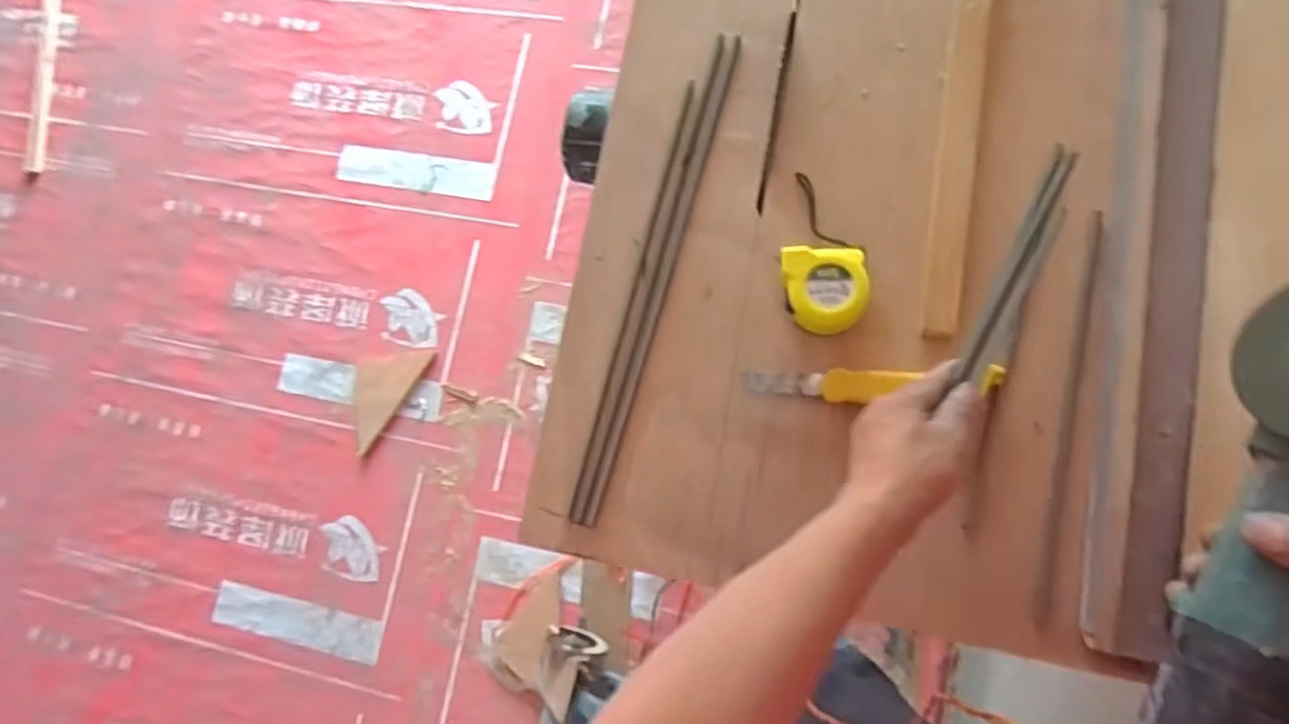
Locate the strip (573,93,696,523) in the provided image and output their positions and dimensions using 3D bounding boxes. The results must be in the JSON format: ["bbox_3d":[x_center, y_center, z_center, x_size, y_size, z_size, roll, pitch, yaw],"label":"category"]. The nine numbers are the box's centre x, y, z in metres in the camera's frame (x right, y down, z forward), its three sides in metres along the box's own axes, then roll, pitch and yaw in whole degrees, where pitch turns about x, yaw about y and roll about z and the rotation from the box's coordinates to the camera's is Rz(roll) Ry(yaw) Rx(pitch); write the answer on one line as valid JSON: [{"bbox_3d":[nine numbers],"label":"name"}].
[{"bbox_3d":[-0.009,-0.061,0.650,0.011,0.007,0.404,14,83,10],"label":"strip"}]

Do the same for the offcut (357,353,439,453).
[{"bbox_3d":[-0.570,0.057,1.543,0.129,0.027,0.243,32,86,12],"label":"offcut"}]

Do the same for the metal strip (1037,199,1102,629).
[{"bbox_3d":[0.341,0.041,0.582,0.014,0.007,0.329,11,82,10],"label":"metal strip"}]

